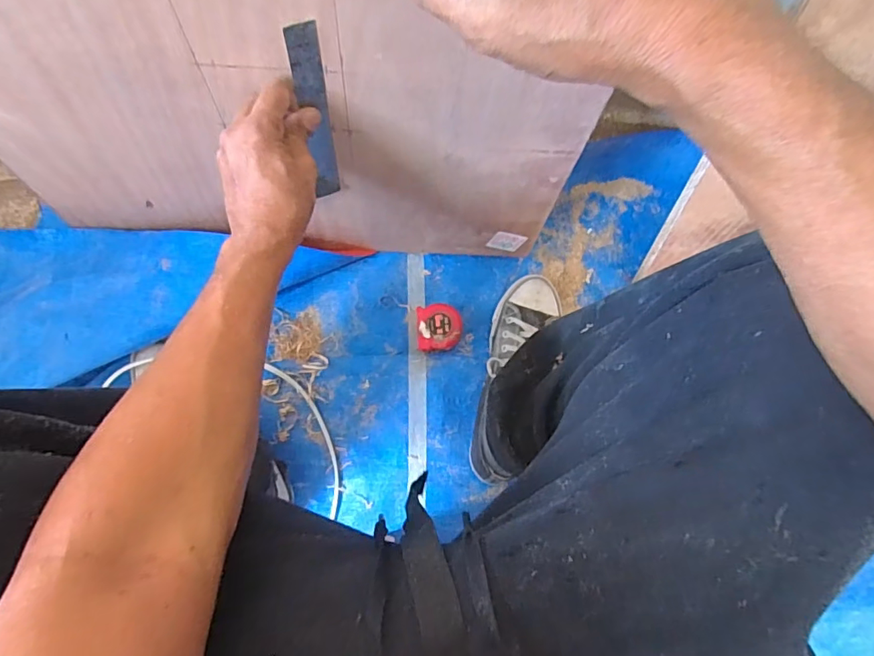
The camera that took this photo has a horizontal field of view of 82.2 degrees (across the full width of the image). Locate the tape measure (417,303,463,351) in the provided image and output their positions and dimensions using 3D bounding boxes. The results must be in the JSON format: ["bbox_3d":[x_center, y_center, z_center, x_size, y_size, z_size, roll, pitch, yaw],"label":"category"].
[{"bbox_3d":[0.003,0.001,0.693,0.060,0.036,0.061,-2,83,-6],"label":"tape measure"}]

